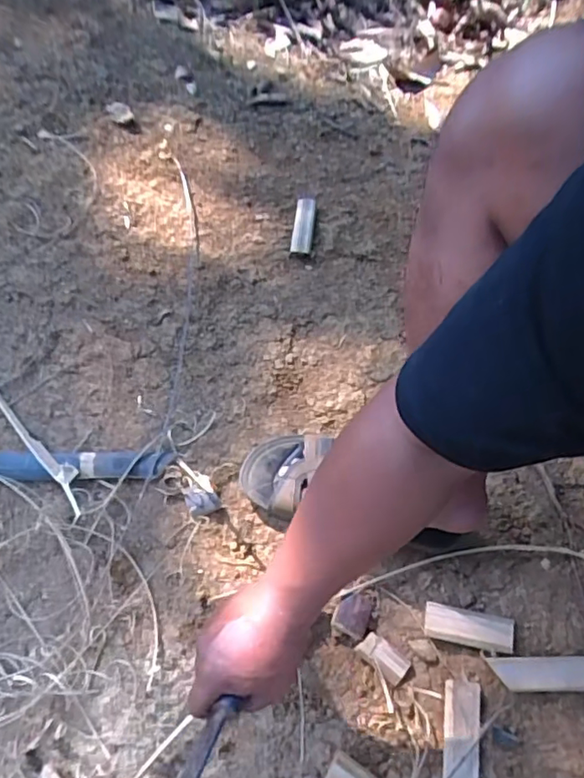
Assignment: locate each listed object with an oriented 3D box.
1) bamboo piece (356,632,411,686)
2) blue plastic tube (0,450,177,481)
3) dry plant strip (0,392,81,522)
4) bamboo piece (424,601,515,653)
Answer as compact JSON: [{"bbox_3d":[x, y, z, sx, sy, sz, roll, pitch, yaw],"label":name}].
[{"bbox_3d":[0.102,0.298,0.621,0.057,0.012,0.029,40,71,14],"label":"bamboo piece"},{"bbox_3d":[-0.342,0.092,0.675,0.381,0.019,0.037,0,67,-2],"label":"blue plastic tube"},{"bbox_3d":[-0.352,0.016,0.697,0.033,0.031,0.349,-37,73,-16],"label":"dry plant strip"},{"bbox_3d":[0.203,0.273,0.637,0.100,0.008,0.038,10,67,3],"label":"bamboo piece"}]

